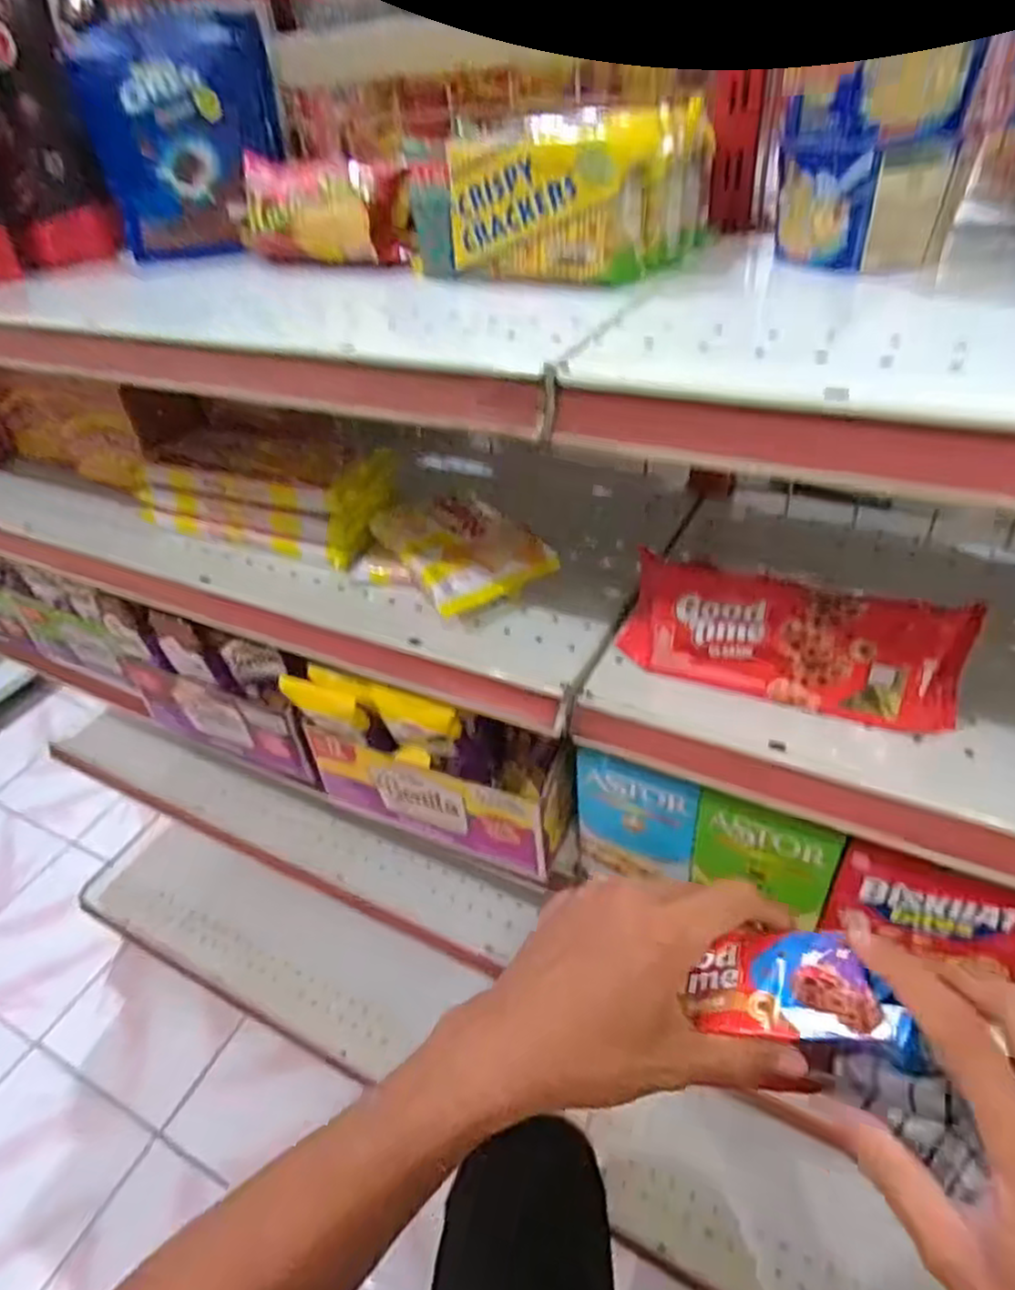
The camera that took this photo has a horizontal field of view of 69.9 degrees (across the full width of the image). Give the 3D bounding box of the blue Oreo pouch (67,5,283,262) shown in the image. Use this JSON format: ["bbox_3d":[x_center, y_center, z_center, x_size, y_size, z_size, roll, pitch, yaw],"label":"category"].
[{"bbox_3d":[-0.251,-0.398,0.573,0.136,0.149,0.062,-12,40,-5],"label":"blue Oreo pouch"}]

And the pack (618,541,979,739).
[{"bbox_3d":[0.158,-0.003,0.417,0.185,0.068,0.034,12,44,22],"label":"pack"}]

